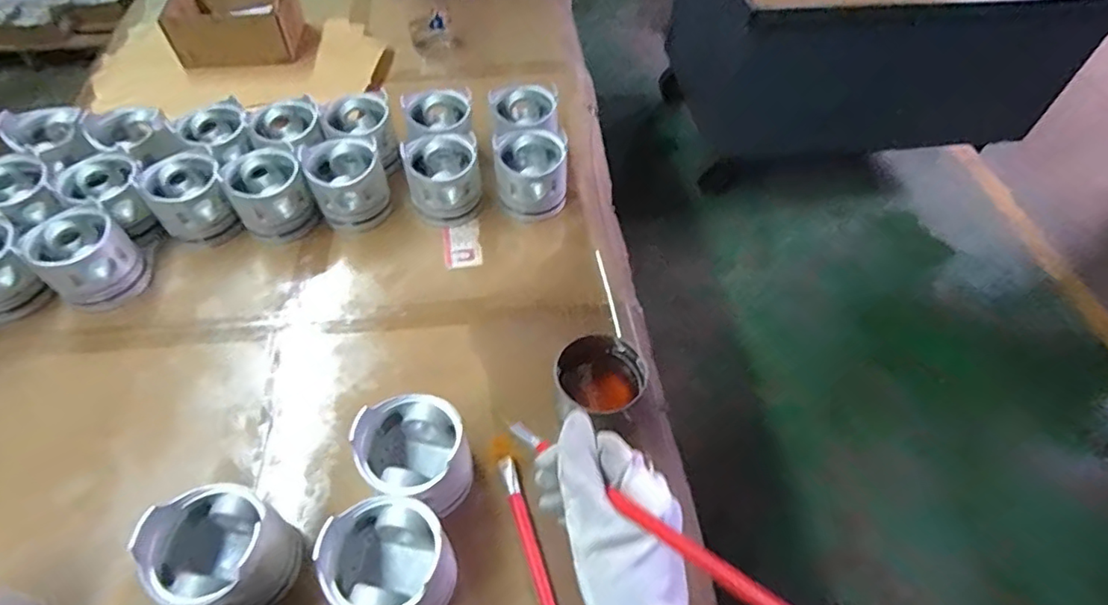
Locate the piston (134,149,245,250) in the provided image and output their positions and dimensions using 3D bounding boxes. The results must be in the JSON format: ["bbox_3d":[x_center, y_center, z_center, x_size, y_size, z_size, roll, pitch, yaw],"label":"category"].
[{"bbox_3d":[-0.526,-0.151,0.844,0.104,0.084,0.116,-25,58,-17],"label":"piston"}]

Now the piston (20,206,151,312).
[{"bbox_3d":[-0.625,-0.057,0.782,0.109,0.094,0.108,-37,62,-24],"label":"piston"}]

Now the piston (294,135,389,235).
[{"bbox_3d":[-0.307,-0.182,0.860,0.108,0.100,0.113,-19,56,-13],"label":"piston"}]

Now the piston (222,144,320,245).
[{"bbox_3d":[-0.416,-0.158,0.853,0.105,0.094,0.114,-26,58,-18],"label":"piston"}]

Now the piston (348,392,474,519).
[{"bbox_3d":[-0.141,0.159,0.598,0.099,0.096,0.109,-25,58,-17],"label":"piston"}]

